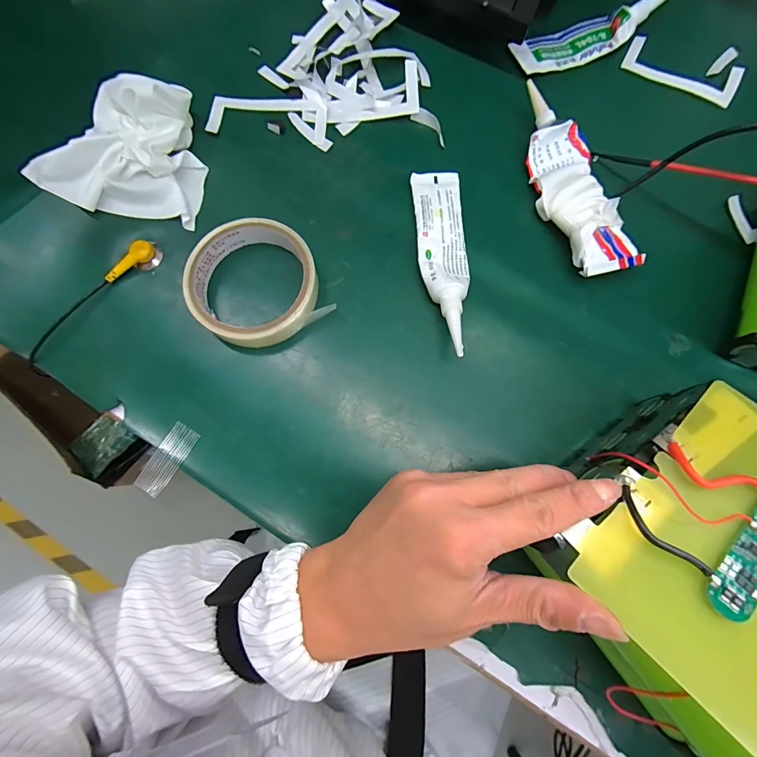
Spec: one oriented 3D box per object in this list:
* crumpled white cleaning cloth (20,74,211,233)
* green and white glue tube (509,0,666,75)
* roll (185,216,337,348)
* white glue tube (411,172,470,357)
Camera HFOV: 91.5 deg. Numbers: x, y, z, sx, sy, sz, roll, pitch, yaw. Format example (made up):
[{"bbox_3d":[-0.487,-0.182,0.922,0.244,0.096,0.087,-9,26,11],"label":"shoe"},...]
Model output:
[{"bbox_3d":[-0.204,-0.180,0.284,0.133,0.042,0.100,10,79,2],"label":"crumpled white cleaning cloth"},{"bbox_3d":[0.192,-0.308,0.326,0.144,0.030,0.034,-20,79,-3],"label":"green and white glue tube"},{"bbox_3d":[-0.090,-0.070,0.269,0.088,0.025,0.092,0,78,0],"label":"roll"},{"bbox_3d":[0.049,-0.092,0.275,0.036,0.021,0.151,-3,78,0],"label":"white glue tube"}]

